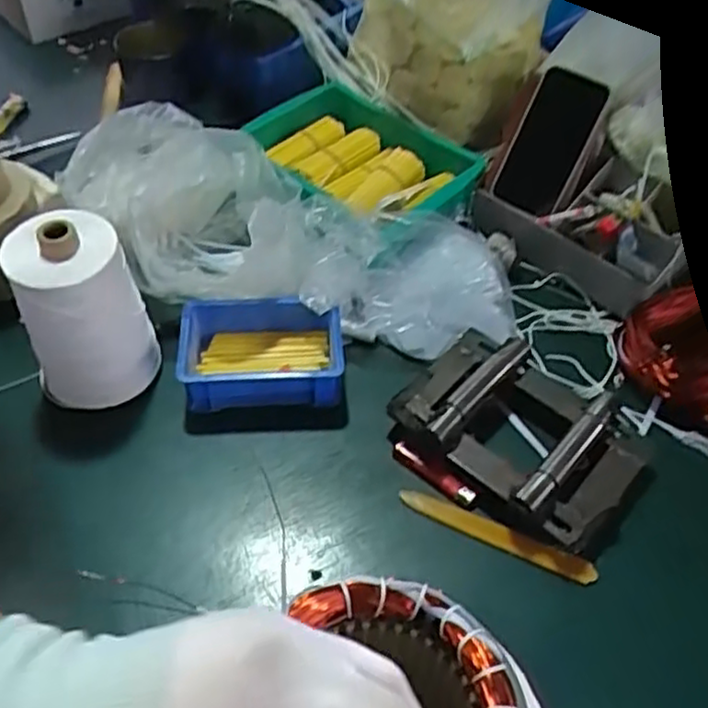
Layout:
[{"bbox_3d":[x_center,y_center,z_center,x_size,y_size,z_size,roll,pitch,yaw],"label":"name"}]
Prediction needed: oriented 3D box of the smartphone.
[{"bbox_3d":[0.194,-0.210,0.733,0.067,0.136,0.010,28,26,18],"label":"smartphone"}]

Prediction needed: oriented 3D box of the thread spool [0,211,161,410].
[{"bbox_3d":[-0.225,-0.030,0.614,0.086,0.172,0.079,1,51,-1],"label":"thread spool"}]

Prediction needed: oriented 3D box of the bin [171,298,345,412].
[{"bbox_3d":[-0.082,0.002,0.662,0.138,0.055,0.089,-2,51,-3],"label":"bin"}]

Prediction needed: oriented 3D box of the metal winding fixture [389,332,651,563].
[{"bbox_3d":[0.142,0.069,0.619,0.199,0.049,0.146,35,59,24],"label":"metal winding fixture"}]

